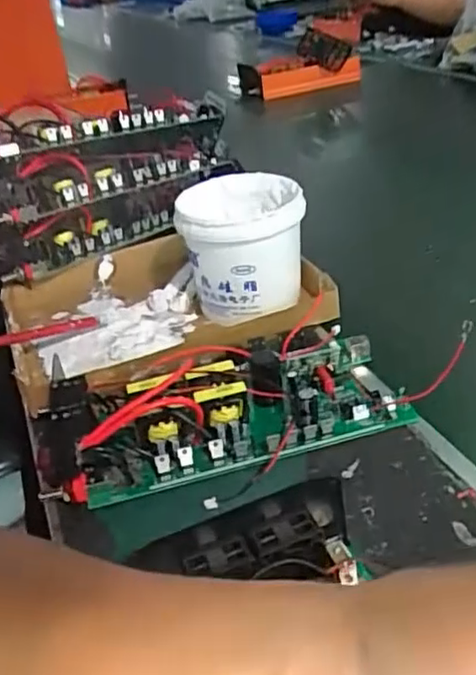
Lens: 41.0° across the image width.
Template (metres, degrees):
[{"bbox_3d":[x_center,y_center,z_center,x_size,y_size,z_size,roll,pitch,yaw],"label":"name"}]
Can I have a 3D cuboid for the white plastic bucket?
[{"bbox_3d":[0.004,-0.090,0.645,0.115,0.115,0.115,-6,31,3],"label":"white plastic bucket"}]

